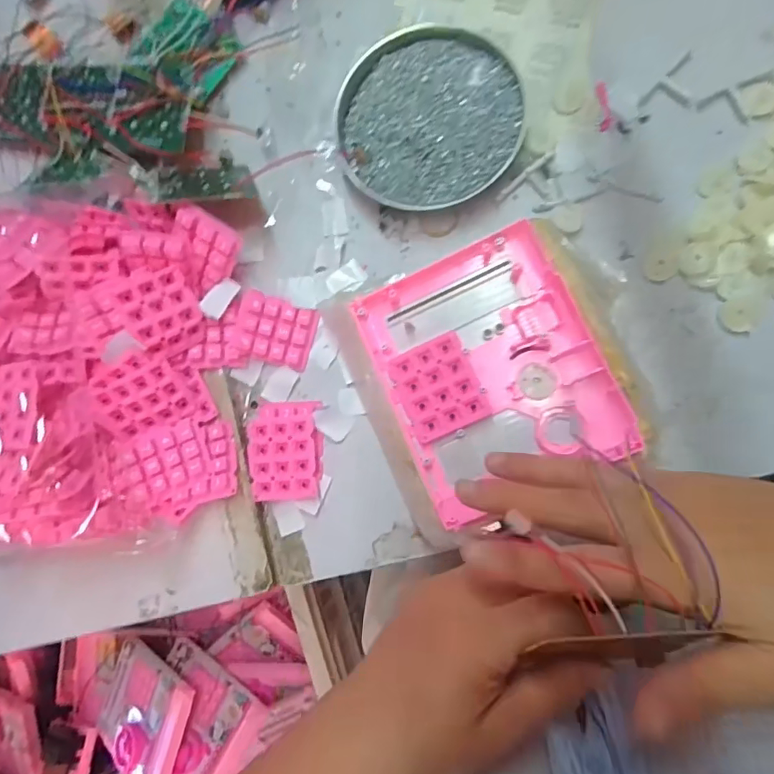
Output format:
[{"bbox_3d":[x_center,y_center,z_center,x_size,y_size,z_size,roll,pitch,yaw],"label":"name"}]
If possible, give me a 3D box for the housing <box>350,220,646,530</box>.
[{"bbox_3d":[0.065,-0.012,0.329,0.129,0.020,0.160,-24,83,6],"label":"housing"}]

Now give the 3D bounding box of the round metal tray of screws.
[{"bbox_3d":[0.030,-0.201,0.378,0.132,0.022,0.131,-1,86,9],"label":"round metal tray of screws"}]

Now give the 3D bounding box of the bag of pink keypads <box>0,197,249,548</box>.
[{"bbox_3d":[-0.229,-0.016,0.365,0.227,0.077,0.240,1,86,9],"label":"bag of pink keypads"}]

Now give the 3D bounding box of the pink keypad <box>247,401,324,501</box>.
[{"bbox_3d":[-0.075,0.047,0.375,0.051,0.015,0.070,-4,85,9],"label":"pink keypad"}]

